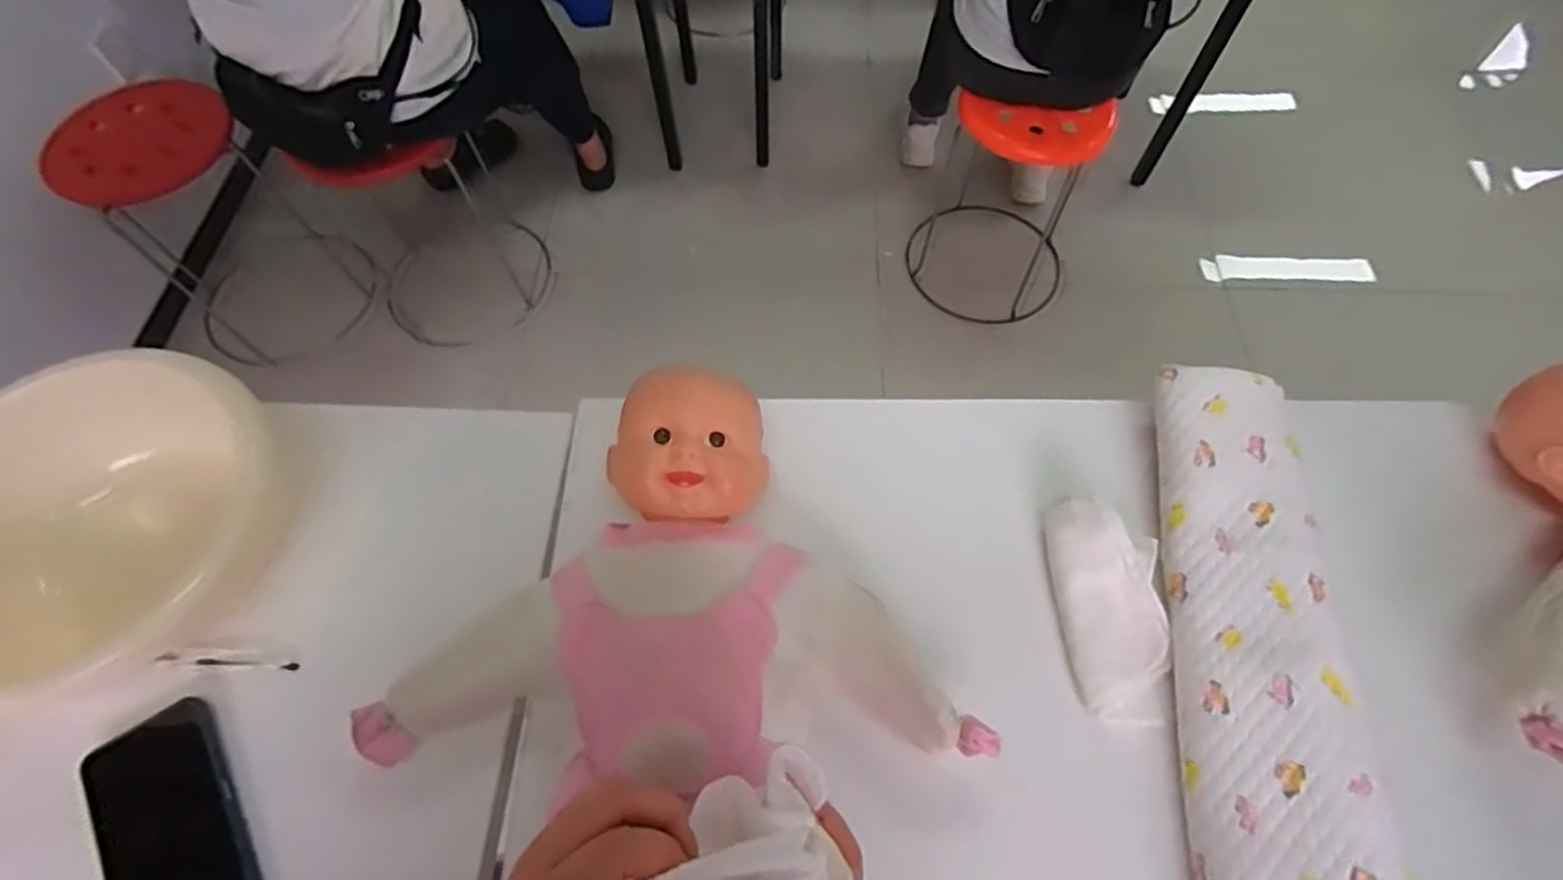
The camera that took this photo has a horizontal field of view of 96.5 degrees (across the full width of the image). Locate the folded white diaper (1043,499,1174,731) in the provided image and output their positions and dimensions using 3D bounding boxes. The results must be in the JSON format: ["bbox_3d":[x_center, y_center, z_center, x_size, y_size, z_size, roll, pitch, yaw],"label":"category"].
[{"bbox_3d":[0.238,0.119,0.502,0.077,0.035,0.148,4,63,2],"label":"folded white diaper"}]

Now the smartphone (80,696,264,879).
[{"bbox_3d":[-0.395,0.260,0.452,0.078,0.015,0.166,-32,67,-15],"label":"smartphone"}]

